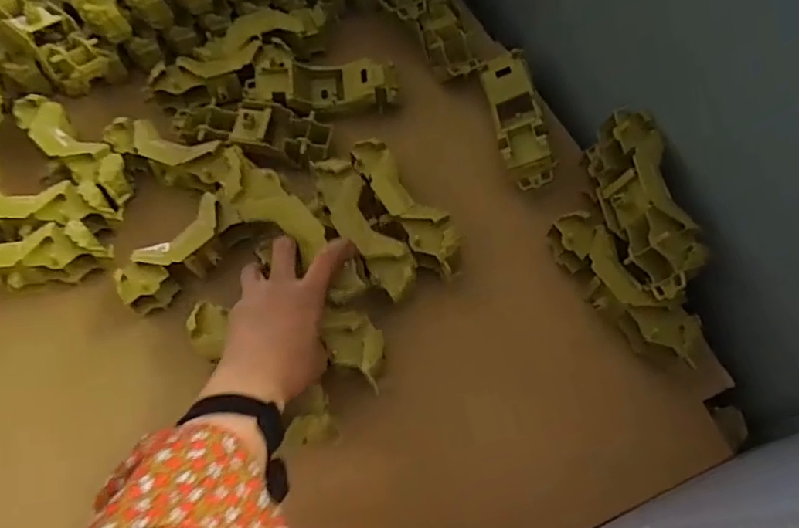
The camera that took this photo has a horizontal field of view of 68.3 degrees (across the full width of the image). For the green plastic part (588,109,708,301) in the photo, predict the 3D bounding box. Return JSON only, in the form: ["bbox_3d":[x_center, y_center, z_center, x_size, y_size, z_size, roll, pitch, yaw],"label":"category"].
[{"bbox_3d":[0.218,-0.054,0.522,0.054,0.058,0.167,-11,63,-5],"label":"green plastic part"}]

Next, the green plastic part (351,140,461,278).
[{"bbox_3d":[0.004,-0.054,0.582,0.051,0.036,0.167,-31,67,-15],"label":"green plastic part"}]

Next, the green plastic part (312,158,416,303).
[{"bbox_3d":[-0.035,-0.042,0.560,0.047,0.031,0.161,-26,65,-13],"label":"green plastic part"}]

